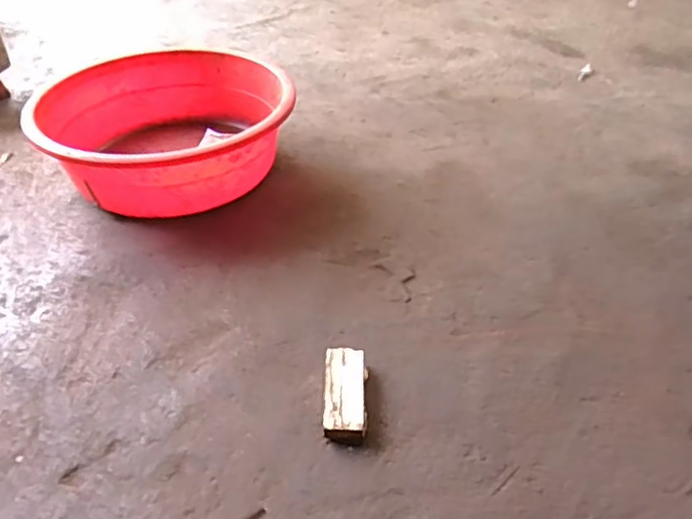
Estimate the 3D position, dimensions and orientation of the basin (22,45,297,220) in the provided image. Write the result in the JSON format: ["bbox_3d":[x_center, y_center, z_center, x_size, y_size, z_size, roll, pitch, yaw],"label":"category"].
[{"bbox_3d":[-0.428,-0.313,1.501,0.551,0.196,0.586,-3,39,2],"label":"basin"}]

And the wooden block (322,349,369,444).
[{"bbox_3d":[-0.001,0.206,0.950,0.065,0.035,0.158,-2,39,3],"label":"wooden block"}]

